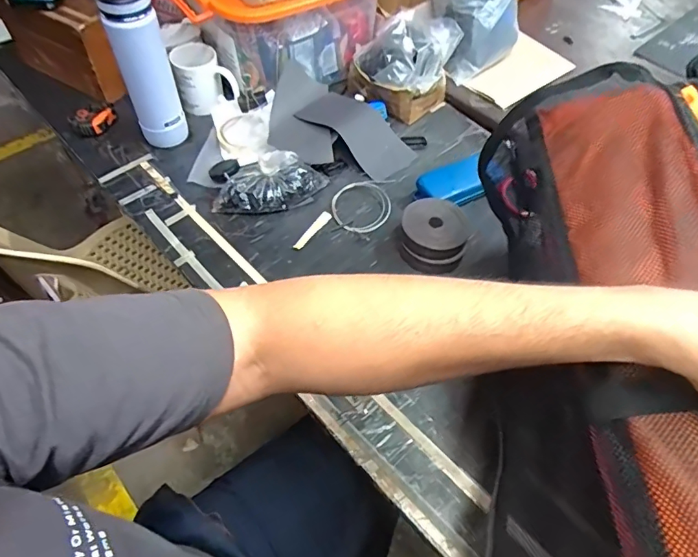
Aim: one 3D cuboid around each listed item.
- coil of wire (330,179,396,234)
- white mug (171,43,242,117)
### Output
[{"bbox_3d":[0.023,-0.127,0.764,0.091,0.021,0.133,11,55,4],"label":"coil of wire"},{"bbox_3d":[-0.260,-0.360,0.851,0.100,0.086,0.101,-16,58,-11],"label":"white mug"}]

